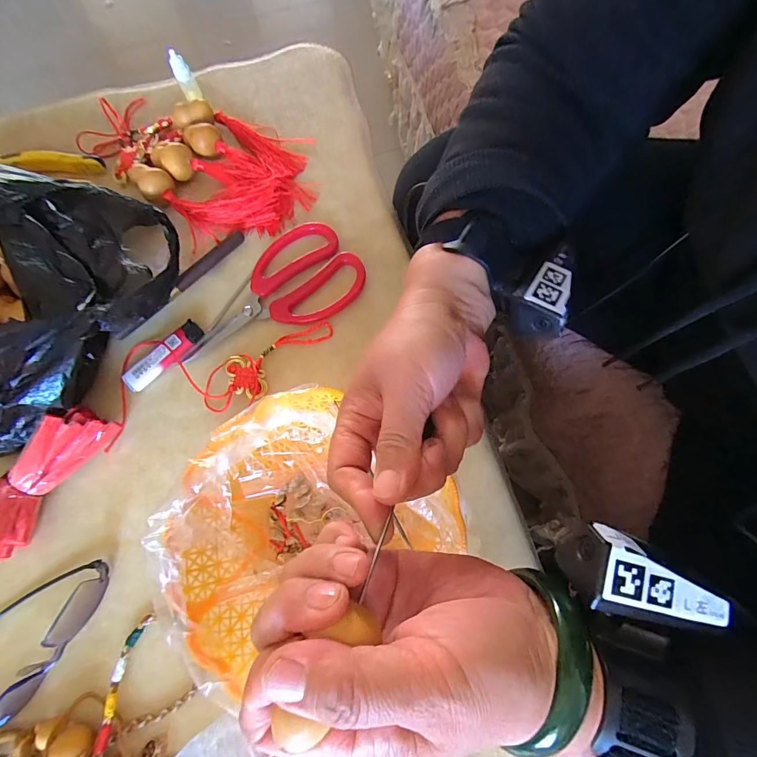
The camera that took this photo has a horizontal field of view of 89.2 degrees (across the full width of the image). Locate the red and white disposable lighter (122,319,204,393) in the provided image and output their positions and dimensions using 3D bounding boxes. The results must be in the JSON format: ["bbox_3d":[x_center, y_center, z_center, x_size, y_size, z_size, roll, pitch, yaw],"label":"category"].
[{"bbox_3d":[-0.199,-0.021,0.355,0.079,0.008,0.024,-43,77,-10],"label":"red and white disposable lighter"}]

